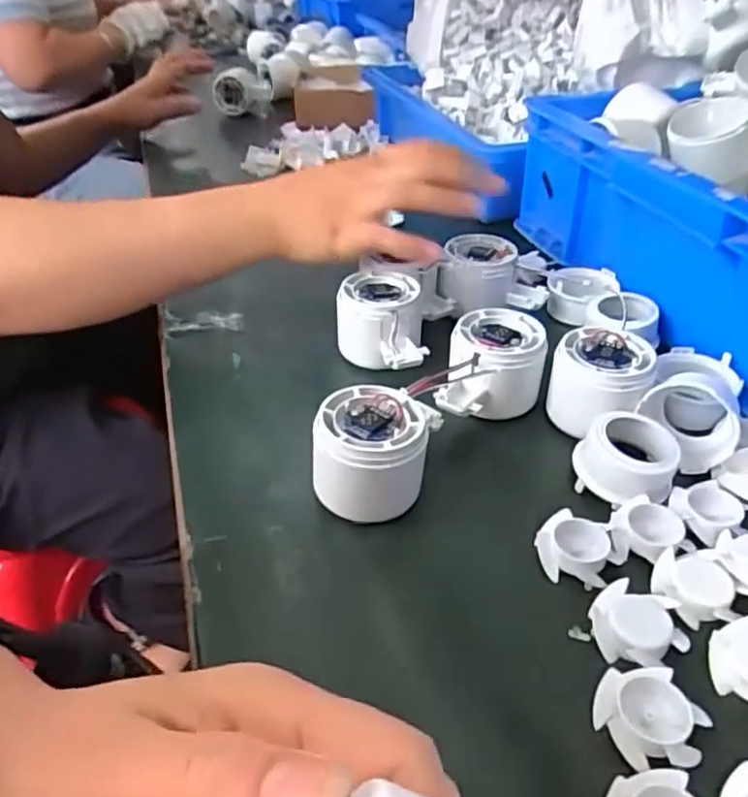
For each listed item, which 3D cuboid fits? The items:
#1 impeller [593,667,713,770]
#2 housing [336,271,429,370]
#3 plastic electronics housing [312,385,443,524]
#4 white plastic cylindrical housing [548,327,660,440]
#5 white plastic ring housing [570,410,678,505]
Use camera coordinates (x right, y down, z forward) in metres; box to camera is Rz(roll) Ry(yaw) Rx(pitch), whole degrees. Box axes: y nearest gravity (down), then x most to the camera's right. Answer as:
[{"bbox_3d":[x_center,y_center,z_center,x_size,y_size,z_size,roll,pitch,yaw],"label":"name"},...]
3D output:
[{"bbox_3d":[0.110,0.127,0.268,0.041,0.010,0.036,0,37,2],"label":"impeller"},{"bbox_3d":[0.004,-0.052,0.467,0.058,0.043,0.066,-3,37,-2],"label":"housing"},{"bbox_3d":[0.000,0.034,0.353,0.059,0.053,0.064,12,39,17],"label":"plastic electronics housing"},{"bbox_3d":[0.136,-0.009,0.410,0.056,0.043,0.056,13,40,18],"label":"white plastic cylindrical housing"},{"bbox_3d":[0.139,0.028,0.370,0.050,0.028,0.052,10,39,15],"label":"white plastic ring housing"}]

